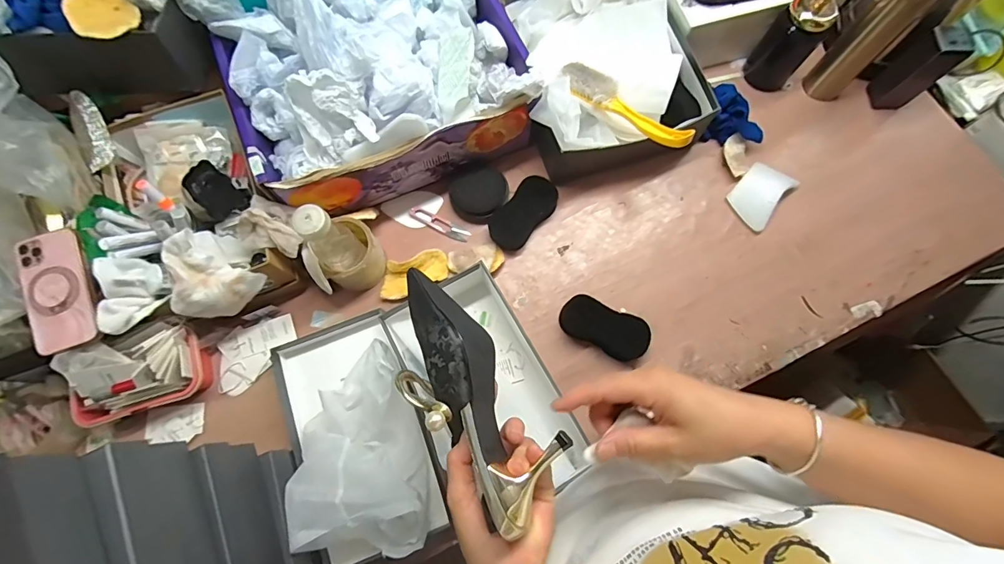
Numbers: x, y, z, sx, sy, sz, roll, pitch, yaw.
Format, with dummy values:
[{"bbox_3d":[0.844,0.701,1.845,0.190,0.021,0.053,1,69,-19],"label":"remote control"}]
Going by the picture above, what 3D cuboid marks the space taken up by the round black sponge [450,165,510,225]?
[{"bbox_3d":[-0.039,-0.143,0.690,0.087,0.025,0.094,0,74,0],"label":"round black sponge"}]

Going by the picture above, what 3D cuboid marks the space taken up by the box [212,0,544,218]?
[{"bbox_3d":[-0.171,-0.290,0.628,0.396,0.188,0.284,-15,75,-4],"label":"box"}]

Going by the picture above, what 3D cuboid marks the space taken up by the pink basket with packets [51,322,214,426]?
[{"bbox_3d":[-0.492,0.125,0.581,0.159,0.084,0.099,-15,75,-4],"label":"pink basket with packets"}]

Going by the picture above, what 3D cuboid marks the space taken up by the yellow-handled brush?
[{"bbox_3d":[0.178,-0.262,0.635,0.218,0.038,0.040,42,78,11],"label":"yellow-handled brush"}]

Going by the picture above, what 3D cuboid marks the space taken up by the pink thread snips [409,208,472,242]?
[{"bbox_3d":[-0.100,-0.093,0.694,0.104,0.008,0.023,28,76,7],"label":"pink thread snips"}]

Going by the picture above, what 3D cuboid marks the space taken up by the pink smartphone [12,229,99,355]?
[{"bbox_3d":[-0.544,0.009,0.531,0.080,0.012,0.146,-19,84,-5],"label":"pink smartphone"}]

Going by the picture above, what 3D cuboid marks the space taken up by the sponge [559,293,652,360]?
[{"bbox_3d":[0.149,0.066,0.636,0.127,0.033,0.062,25,76,7],"label":"sponge"}]

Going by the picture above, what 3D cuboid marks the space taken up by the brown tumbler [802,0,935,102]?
[{"bbox_3d":[0.573,-0.389,0.662,0.072,0.245,0.068,-41,78,-11],"label":"brown tumbler"}]

